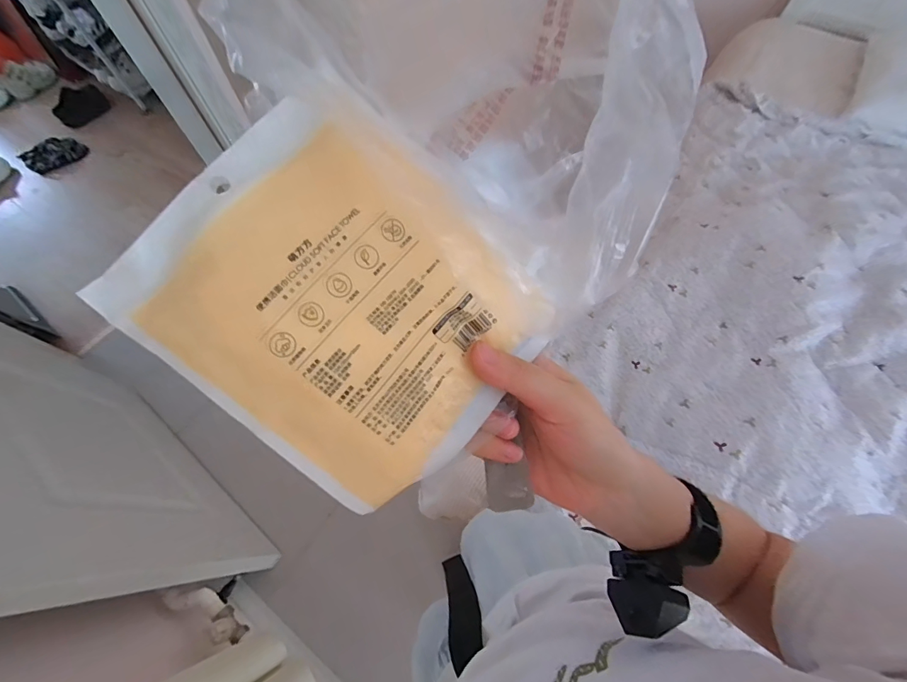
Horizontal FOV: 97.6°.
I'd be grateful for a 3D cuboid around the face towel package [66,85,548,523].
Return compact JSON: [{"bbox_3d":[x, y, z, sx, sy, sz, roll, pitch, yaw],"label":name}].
[{"bbox_3d":[-0.042,-0.016,0.175,0.155,0.011,0.136,43,83,-10],"label":"face towel package"}]

